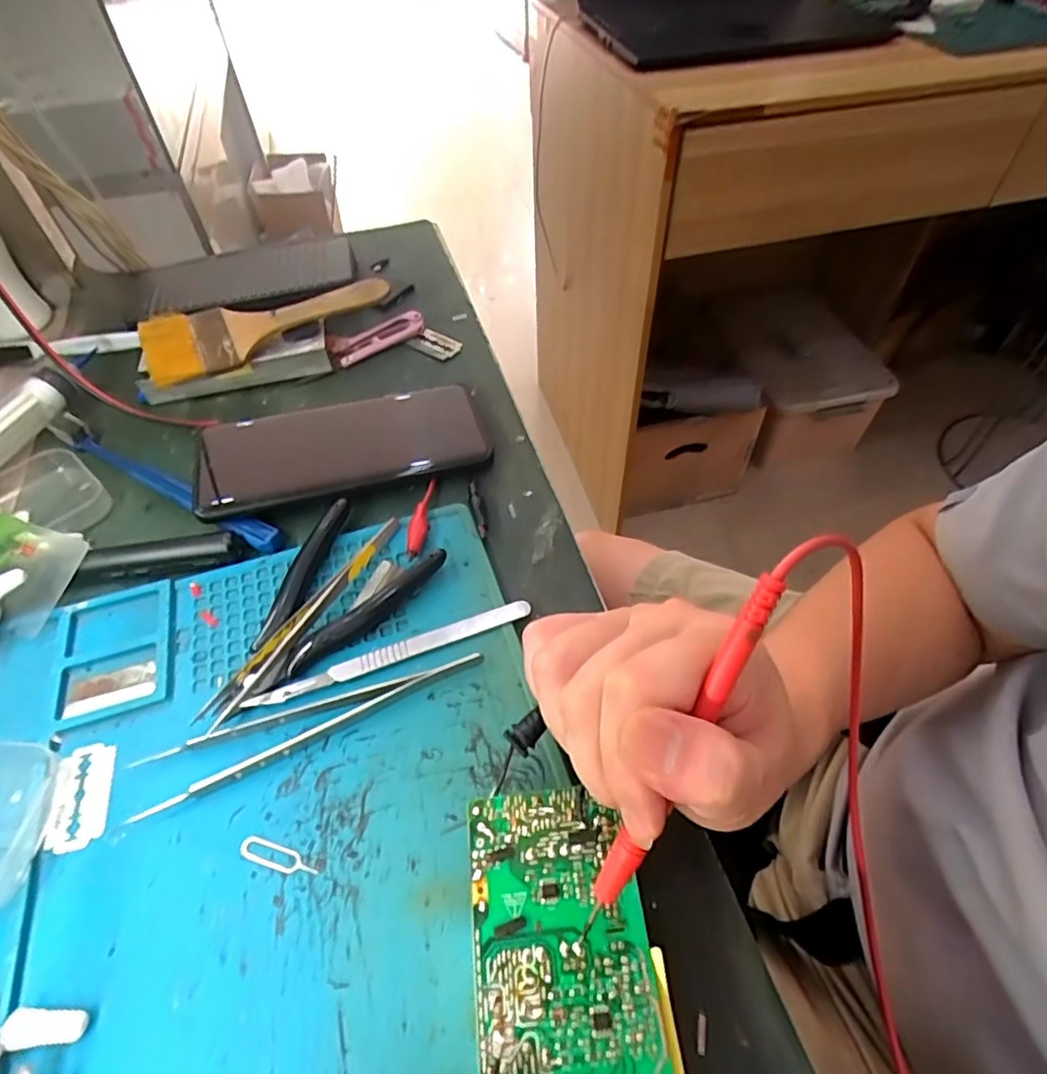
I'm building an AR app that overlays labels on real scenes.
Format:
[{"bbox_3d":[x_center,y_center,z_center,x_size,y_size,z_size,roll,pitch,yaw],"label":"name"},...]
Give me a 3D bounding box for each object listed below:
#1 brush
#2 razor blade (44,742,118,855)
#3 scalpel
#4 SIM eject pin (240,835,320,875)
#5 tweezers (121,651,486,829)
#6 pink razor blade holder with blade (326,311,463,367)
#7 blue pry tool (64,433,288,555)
[{"bbox_3d":[-0.172,-0.147,0.416,0.161,0.010,0.064,-20,61,-12],"label":"brush"},{"bbox_3d":[-0.183,0.107,0.252,0.021,0.004,0.042,-8,52,-4],"label":"razor blade"},{"bbox_3d":[-0.060,0.055,0.285,0.132,0.006,0.010,-18,53,-12],"label":"scalpel"},{"bbox_3d":[-0.095,0.125,0.236,0.033,0.004,0.009,13,53,11],"label":"SIM eject pin"},{"bbox_3d":[-0.090,0.081,0.264,0.150,0.009,0.024,-17,53,-11],"label":"tweezers"},{"bbox_3d":[-0.095,-0.142,0.440,0.094,0.013,0.045,-6,52,-3],"label":"pink razor blade holder with blade"},{"bbox_3d":[-0.205,-0.029,0.356,0.171,0.010,0.013,24,56,20],"label":"blue pry tool"}]

